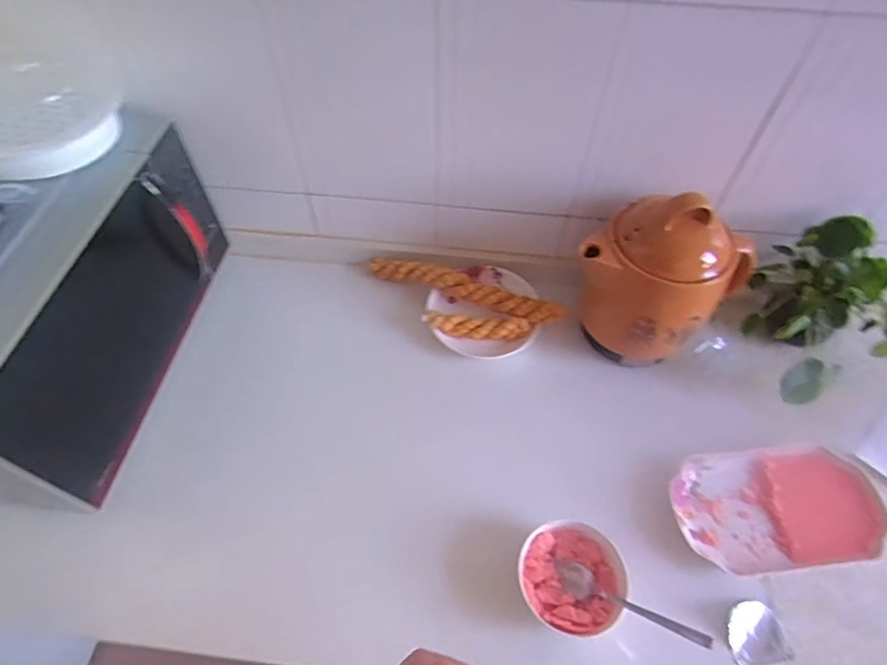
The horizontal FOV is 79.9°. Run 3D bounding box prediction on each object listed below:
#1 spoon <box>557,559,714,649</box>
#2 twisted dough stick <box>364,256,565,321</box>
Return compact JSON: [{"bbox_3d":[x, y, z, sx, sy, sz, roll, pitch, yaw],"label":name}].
[{"bbox_3d":[0.194,0.287,0.559,0.162,0.013,0.031,13,52,39],"label":"spoon"},{"bbox_3d":[0.028,-0.068,0.821,0.318,0.057,0.038,22,58,12],"label":"twisted dough stick"}]

